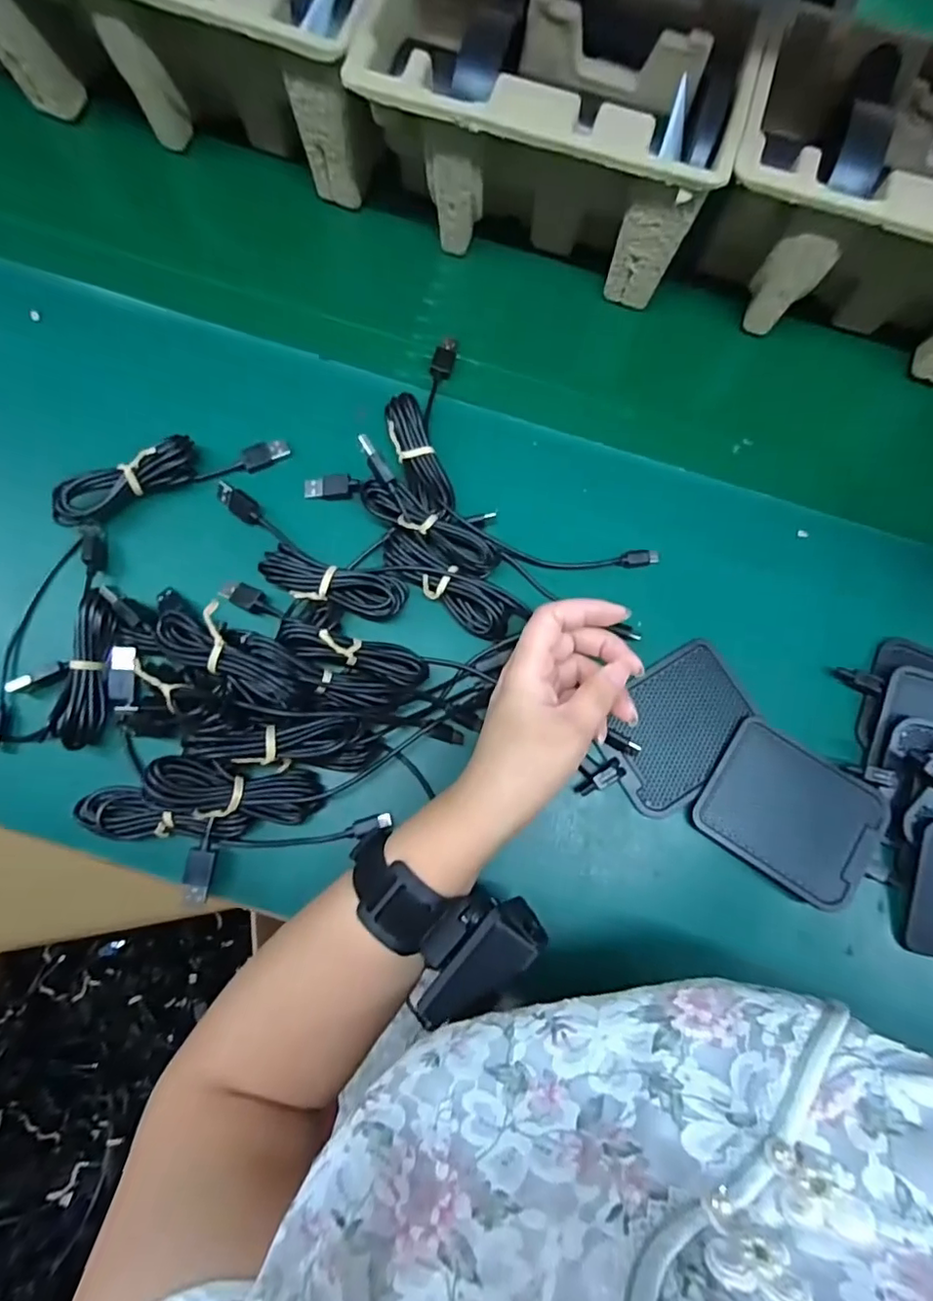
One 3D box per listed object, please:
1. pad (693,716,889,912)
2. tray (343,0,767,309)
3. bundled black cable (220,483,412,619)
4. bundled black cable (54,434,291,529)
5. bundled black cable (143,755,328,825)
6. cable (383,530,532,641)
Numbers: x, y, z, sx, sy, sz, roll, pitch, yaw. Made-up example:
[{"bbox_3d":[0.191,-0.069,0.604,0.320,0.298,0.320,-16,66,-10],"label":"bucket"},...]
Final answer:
[{"bbox_3d":[0.194,0.097,0.348,0.098,0.010,0.078,35,81,5],"label":"pad"},{"bbox_3d":[0.056,-0.341,0.388,0.216,0.120,0.137,16,80,2],"label":"tray"},{"bbox_3d":[-0.100,-0.060,0.360,0.131,0.015,0.058,16,80,2],"label":"bundled black cable"},{"bbox_3d":[-0.187,-0.115,0.366,0.141,0.025,0.028,-25,82,-5],"label":"bundled black cable"},{"bbox_3d":[-0.126,0.078,0.324,0.094,0.026,0.030,15,78,-27],"label":"bundled black cable"},{"bbox_3d":[-0.010,-0.038,0.363,0.093,0.024,0.031,28,81,4],"label":"cable"}]

